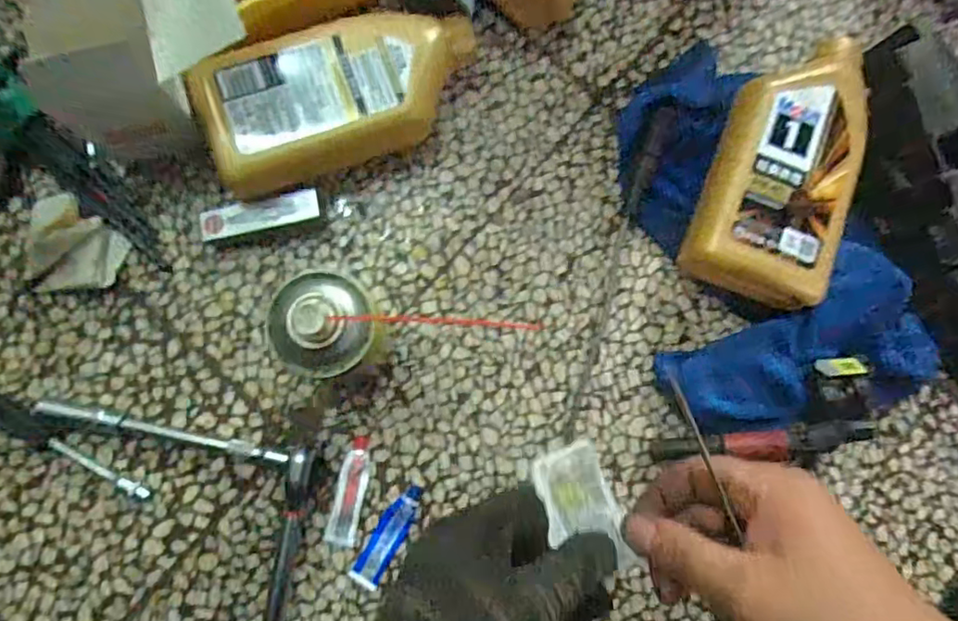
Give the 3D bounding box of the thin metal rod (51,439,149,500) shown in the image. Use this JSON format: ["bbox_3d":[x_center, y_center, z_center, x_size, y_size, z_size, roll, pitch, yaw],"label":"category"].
[{"bbox_3d":[-0.296,0.124,0.472,0.087,0.007,0.009,28,82,1],"label":"thin metal rod"}]

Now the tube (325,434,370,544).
[{"bbox_3d":[-0.101,0.144,0.482,0.023,0.006,0.084,14,82,-1],"label":"tube"}]

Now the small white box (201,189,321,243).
[{"bbox_3d":[-0.179,-0.077,0.499,0.095,0.019,0.026,-12,83,-5],"label":"small white box"}]

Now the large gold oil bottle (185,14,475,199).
[{"bbox_3d":[-0.109,-0.173,0.495,0.217,0.066,0.107,-22,84,-6],"label":"large gold oil bottle"}]

